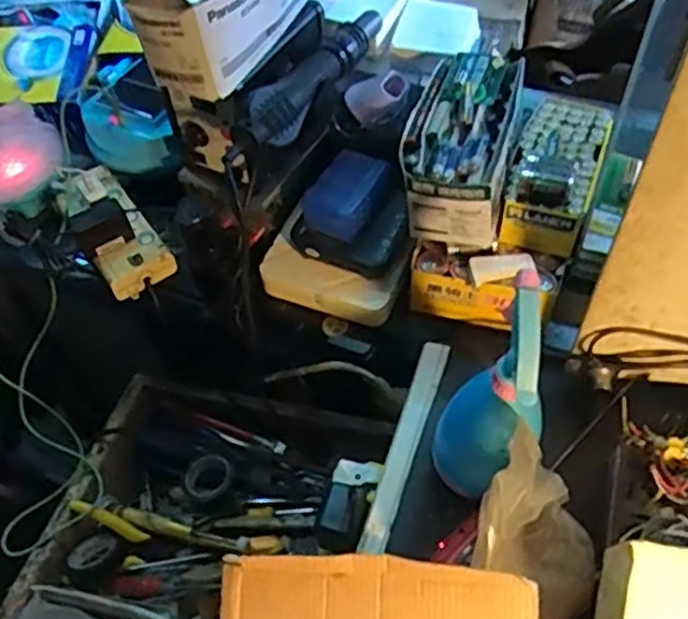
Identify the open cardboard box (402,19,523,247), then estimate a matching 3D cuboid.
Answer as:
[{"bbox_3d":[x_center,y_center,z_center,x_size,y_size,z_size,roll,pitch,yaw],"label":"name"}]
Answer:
[{"bbox_3d":[0.113,-0.159,0.688,0.101,0.079,0.188,9,55,9],"label":"open cardboard box"}]

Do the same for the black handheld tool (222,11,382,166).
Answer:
[{"bbox_3d":[-0.030,-0.212,0.652,0.036,0.045,0.241,26,60,20],"label":"black handheld tool"}]

